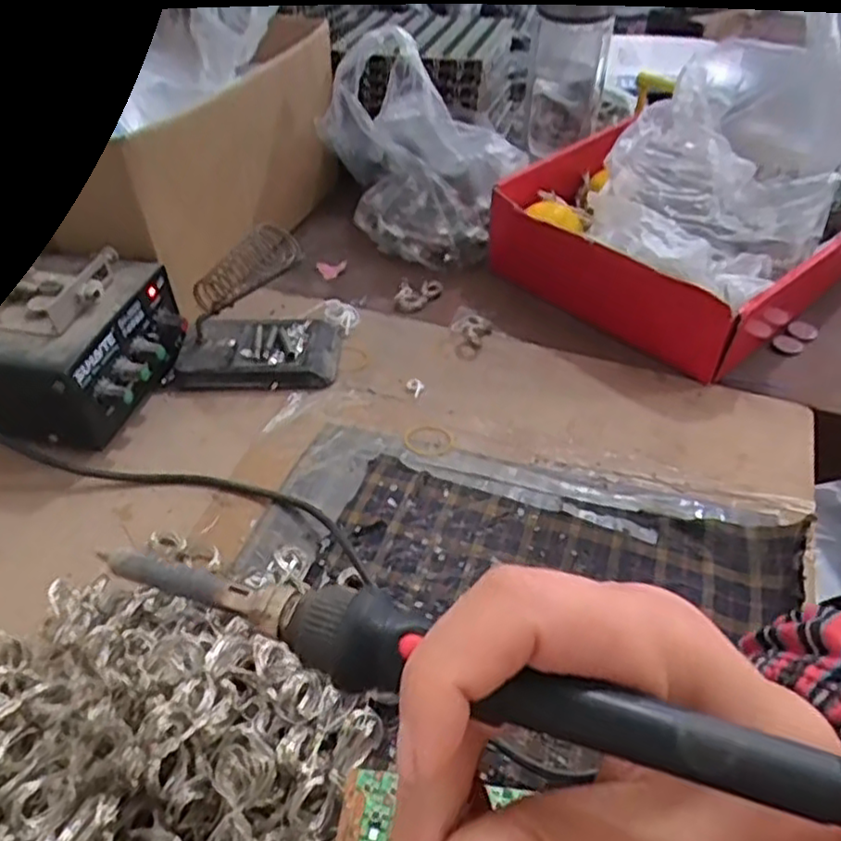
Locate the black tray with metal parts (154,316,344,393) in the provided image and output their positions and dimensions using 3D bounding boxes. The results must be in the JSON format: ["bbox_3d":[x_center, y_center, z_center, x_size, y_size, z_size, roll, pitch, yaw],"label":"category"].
[{"bbox_3d":[-0.116,-0.049,0.495,0.115,0.021,0.062,1,44,4],"label":"black tray with metal parts"}]

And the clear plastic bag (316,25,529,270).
[{"bbox_3d":[-0.005,-0.224,0.574,0.082,0.164,0.150,-32,51,-28],"label":"clear plastic bag"}]

